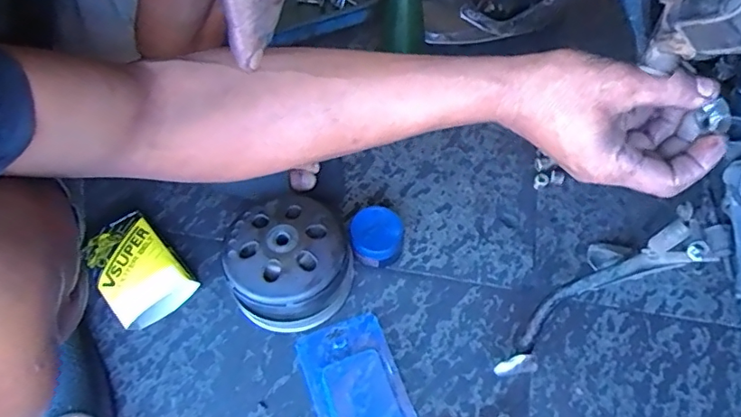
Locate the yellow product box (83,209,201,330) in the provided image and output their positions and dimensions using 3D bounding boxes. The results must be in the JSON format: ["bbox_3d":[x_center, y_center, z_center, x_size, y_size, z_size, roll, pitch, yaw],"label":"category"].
[{"bbox_3d":[-0.267,0.072,0.602,0.085,0.040,0.137,-39,64,-21],"label":"yellow product box"}]

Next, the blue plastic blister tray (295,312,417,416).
[{"bbox_3d":[-0.017,0.181,0.540,0.090,0.010,0.137,-19,59,-11],"label":"blue plastic blister tray"}]

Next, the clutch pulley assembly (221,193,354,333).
[{"bbox_3d":[-0.088,0.060,0.573,0.121,0.083,0.127,-1,57,1],"label":"clutch pulley assembly"}]

